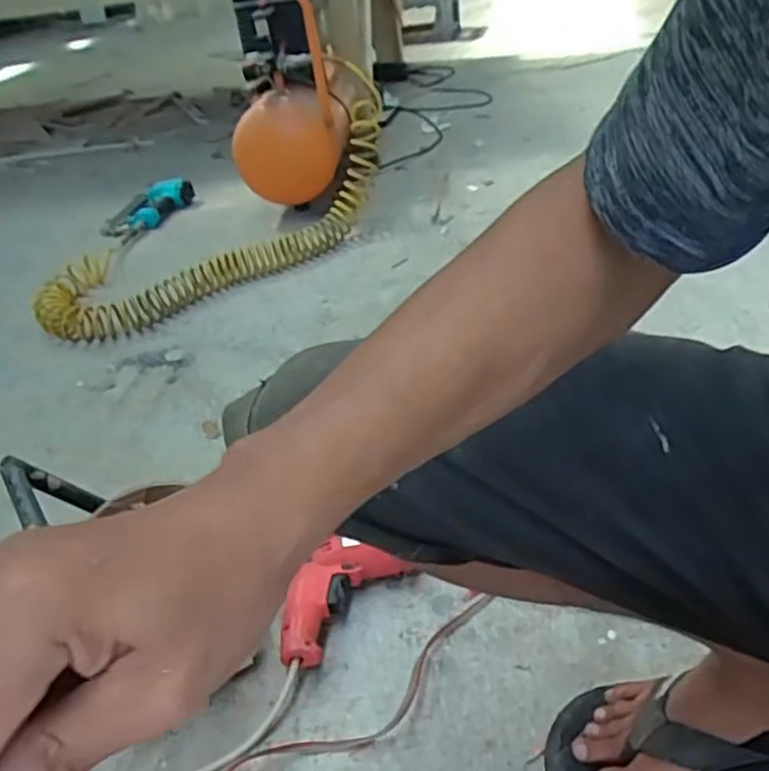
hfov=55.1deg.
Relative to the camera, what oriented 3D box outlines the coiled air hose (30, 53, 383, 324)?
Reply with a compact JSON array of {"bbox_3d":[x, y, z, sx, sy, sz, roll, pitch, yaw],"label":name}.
[{"bbox_3d":[-0.341,-0.373,1.488,0.504,0.276,0.664,8,37,22],"label":"coiled air hose"}]

